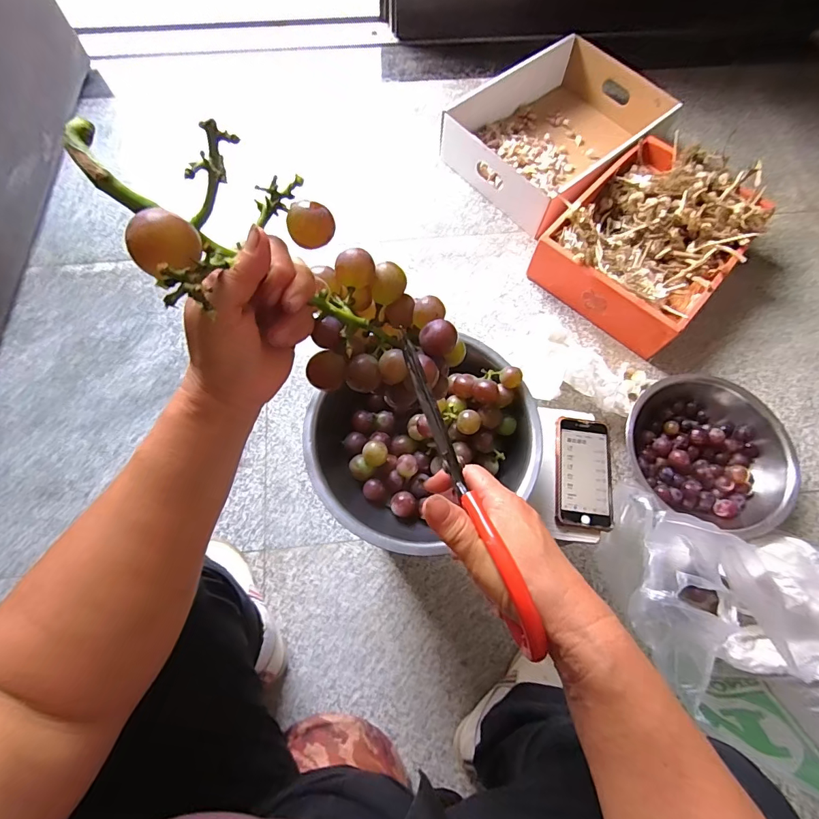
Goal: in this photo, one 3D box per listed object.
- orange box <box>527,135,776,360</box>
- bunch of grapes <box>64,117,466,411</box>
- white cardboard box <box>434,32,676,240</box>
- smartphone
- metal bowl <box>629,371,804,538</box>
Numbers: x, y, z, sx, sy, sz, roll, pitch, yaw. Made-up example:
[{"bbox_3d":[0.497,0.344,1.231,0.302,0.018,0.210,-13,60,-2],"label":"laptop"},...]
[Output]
[{"bbox_3d":[0.473,-0.336,0.832,0.294,0.136,0.400,41,74,14],"label":"orange box"},{"bbox_3d":[-0.060,-0.075,0.267,0.079,0.241,0.089,-16,65,34],"label":"bunch of grapes"},{"bbox_3d":[0.334,-0.628,0.955,0.453,0.105,0.363,-39,74,-14],"label":"white cardboard box"},{"bbox_3d":[0.219,0.078,0.533,0.066,0.007,0.137,7,70,1],"label":"smartphone"},{"bbox_3d":[0.488,0.065,0.707,0.256,0.091,0.236,0,69,-1],"label":"metal bowl"}]

